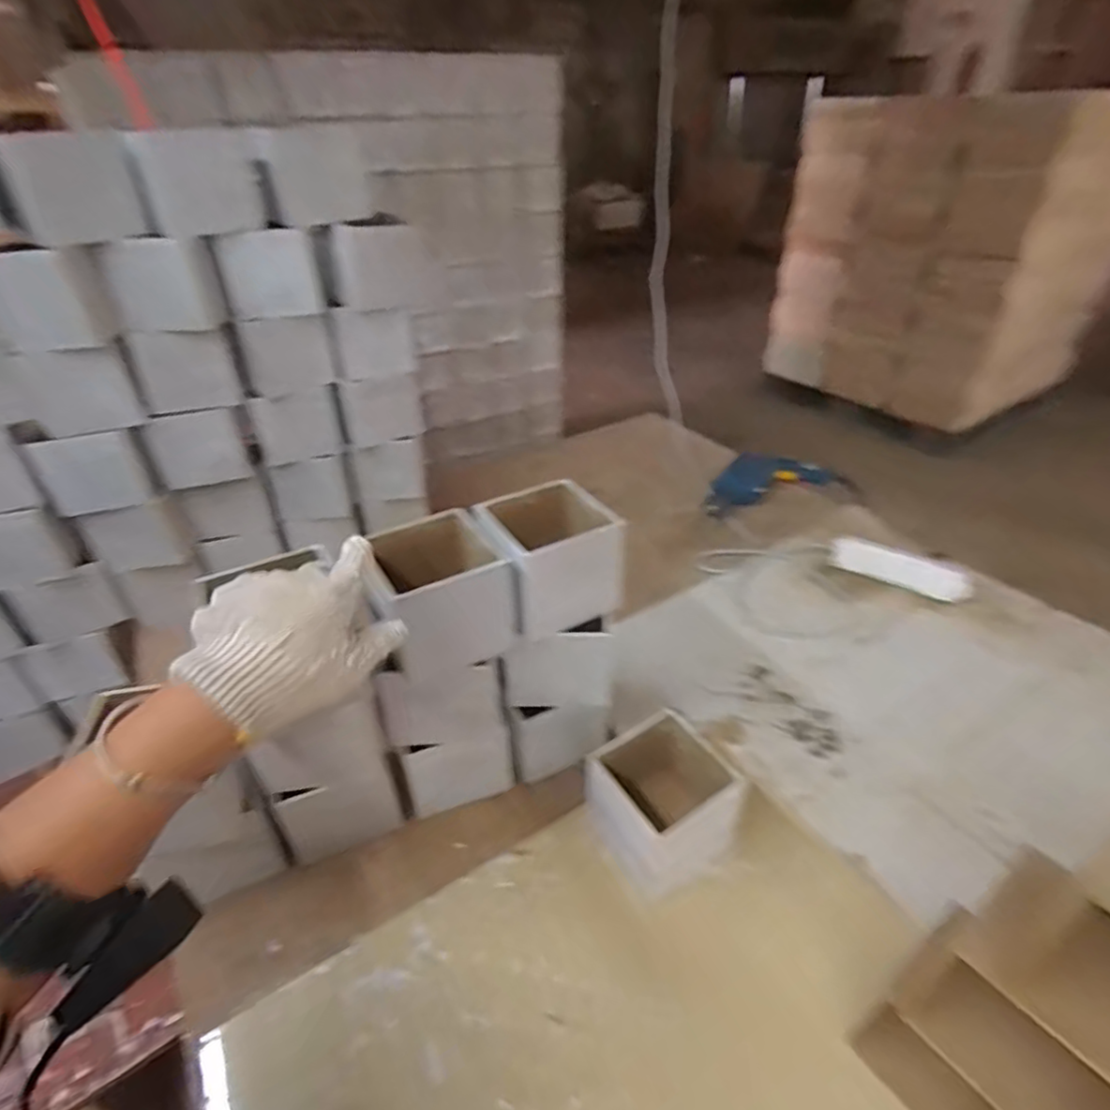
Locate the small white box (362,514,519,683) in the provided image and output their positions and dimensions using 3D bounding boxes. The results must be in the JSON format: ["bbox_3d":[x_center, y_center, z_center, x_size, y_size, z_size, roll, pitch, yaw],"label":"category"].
[{"bbox_3d":[-0.108,0.040,0.623,0.115,0.122,0.107,-17,37,-19],"label":"small white box"}]

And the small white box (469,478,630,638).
[{"bbox_3d":[-0.008,0.003,0.669,0.126,0.104,0.126,-18,38,-22],"label":"small white box"}]

